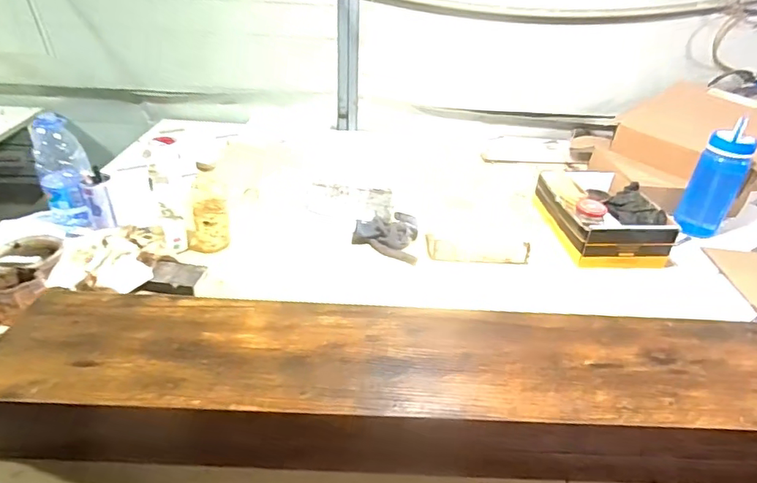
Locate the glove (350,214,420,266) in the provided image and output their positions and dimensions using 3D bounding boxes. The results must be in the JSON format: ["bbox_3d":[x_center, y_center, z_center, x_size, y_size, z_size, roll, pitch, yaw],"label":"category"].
[{"bbox_3d":[0.015,-0.013,1.094,0.150,0.053,0.138,6,33,4],"label":"glove"}]

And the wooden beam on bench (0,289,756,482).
[{"bbox_3d":[0.212,0.209,0.676,1.382,0.145,0.207,2,32,-1],"label":"wooden beam on bench"}]

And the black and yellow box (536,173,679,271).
[{"bbox_3d":[0.519,-0.074,1.195,0.257,0.114,0.332,-2,33,-8],"label":"black and yellow box"}]

